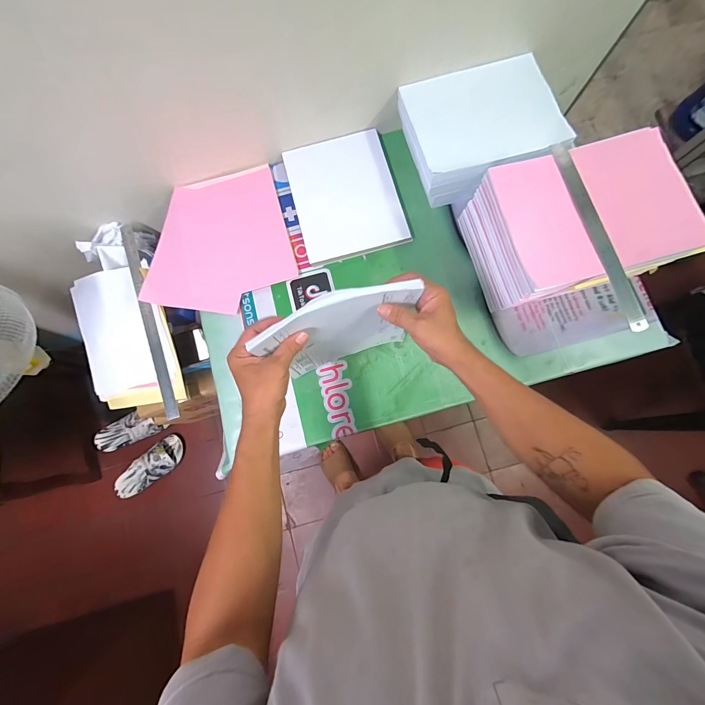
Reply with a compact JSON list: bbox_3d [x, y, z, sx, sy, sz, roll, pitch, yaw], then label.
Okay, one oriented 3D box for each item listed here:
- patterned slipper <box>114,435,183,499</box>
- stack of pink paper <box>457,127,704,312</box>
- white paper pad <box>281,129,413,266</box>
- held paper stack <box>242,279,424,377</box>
[{"bbox_3d":[-0.791,0.451,1.271,0.290,0.064,0.116,-42,82,-7],"label":"patterned slipper"},{"bbox_3d":[0.411,-0.222,0.597,0.346,0.171,0.226,-14,80,-2],"label":"stack of pink paper"},{"bbox_3d":[-0.018,-0.341,0.706,0.213,0.019,0.278,-15,79,2],"label":"white paper pad"},{"bbox_3d":[-0.021,-0.028,0.507,0.200,0.285,0.035,-20,80,-4],"label":"held paper stack"}]

